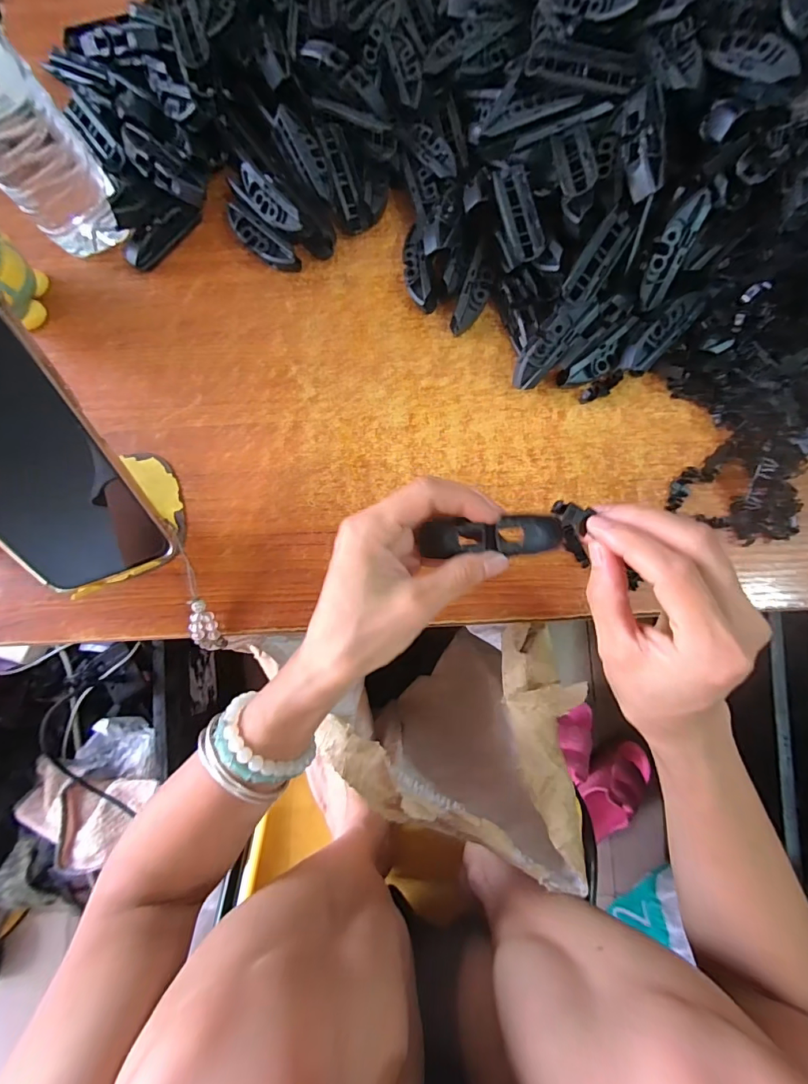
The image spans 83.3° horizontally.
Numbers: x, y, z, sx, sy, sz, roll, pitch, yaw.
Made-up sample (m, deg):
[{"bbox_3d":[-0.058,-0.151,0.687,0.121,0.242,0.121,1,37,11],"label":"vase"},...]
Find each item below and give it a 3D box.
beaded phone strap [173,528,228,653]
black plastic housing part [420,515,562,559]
[{"bbox_3d":[-0.143,0.037,0.312,0.017,0.010,0.085,-9,104,0],"label":"beaded phone strap"},{"bbox_3d":[0.043,-0.003,0.235,0.071,0.012,0.018,-3,81,11],"label":"black plastic housing part"}]

